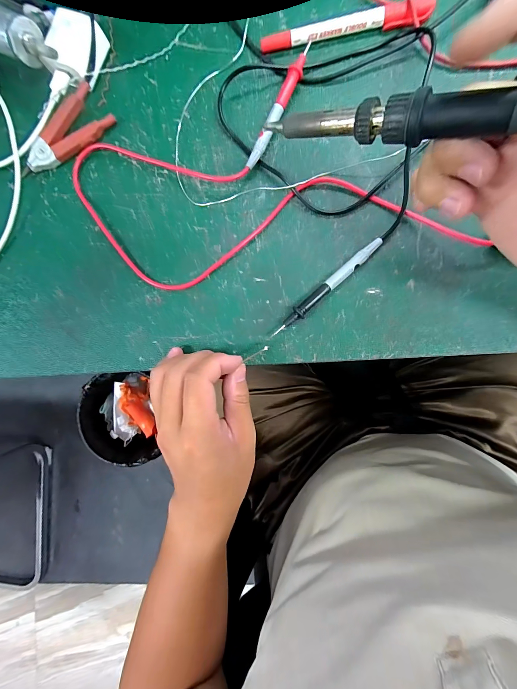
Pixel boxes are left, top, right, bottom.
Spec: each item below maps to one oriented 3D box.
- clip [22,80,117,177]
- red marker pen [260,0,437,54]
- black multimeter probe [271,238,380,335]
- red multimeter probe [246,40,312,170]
[{"bbox_3d":[-0.177,-0.190,0.269,0.090,0.014,0.043,-42,85,5],"label":"clip"},{"bbox_3d":[0.071,-0.262,0.242,0.137,0.012,0.014,-4,89,7],"label":"red marker pen"},{"bbox_3d":[0.055,-0.046,0.238,0.111,0.011,0.010,-41,85,5],"label":"black multimeter probe"},{"bbox_3d":[0.018,-0.196,0.246,0.012,0.013,0.109,24,92,7],"label":"red multimeter probe"}]

